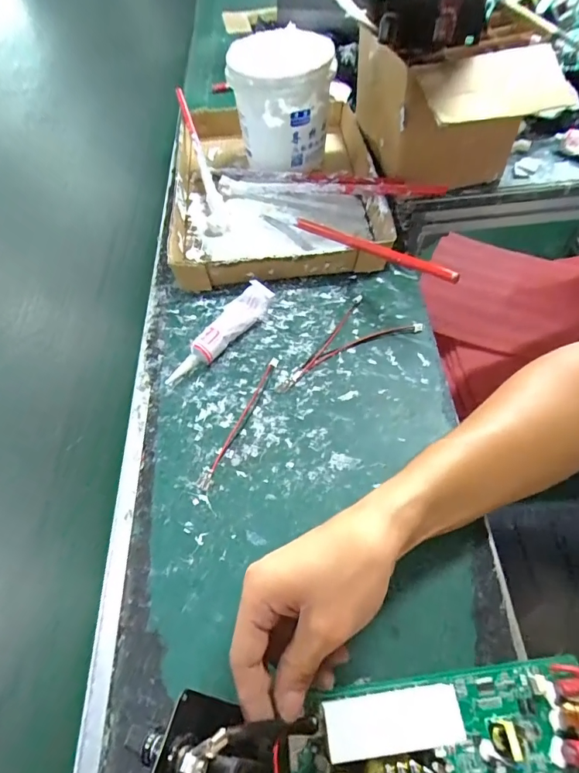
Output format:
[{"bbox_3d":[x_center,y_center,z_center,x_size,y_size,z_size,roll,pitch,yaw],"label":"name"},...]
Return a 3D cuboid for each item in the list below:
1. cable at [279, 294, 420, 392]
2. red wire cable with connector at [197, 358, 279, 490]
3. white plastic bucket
[{"bbox_3d":[0.047,-0.047,0.419,0.147,0.006,0.066,-28,60,-12],"label":"cable"},{"bbox_3d":[-0.043,0.028,0.382,0.010,0.007,0.135,20,62,17],"label":"red wire cable with connector"},{"bbox_3d":[-0.006,-0.362,0.554,0.125,0.113,0.163,-1,56,2],"label":"white plastic bucket"}]

